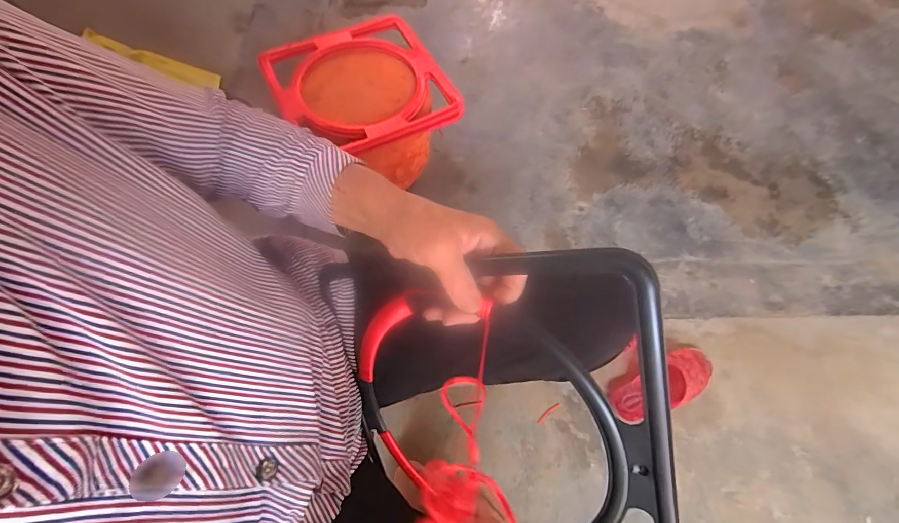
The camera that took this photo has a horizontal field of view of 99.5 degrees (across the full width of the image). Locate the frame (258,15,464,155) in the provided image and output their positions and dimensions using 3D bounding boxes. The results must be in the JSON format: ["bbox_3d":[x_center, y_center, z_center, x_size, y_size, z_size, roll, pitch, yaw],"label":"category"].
[{"bbox_3d":[-0.182,-0.359,0.777,0.327,0.027,0.340,-26,71,-12],"label":"frame"}]

